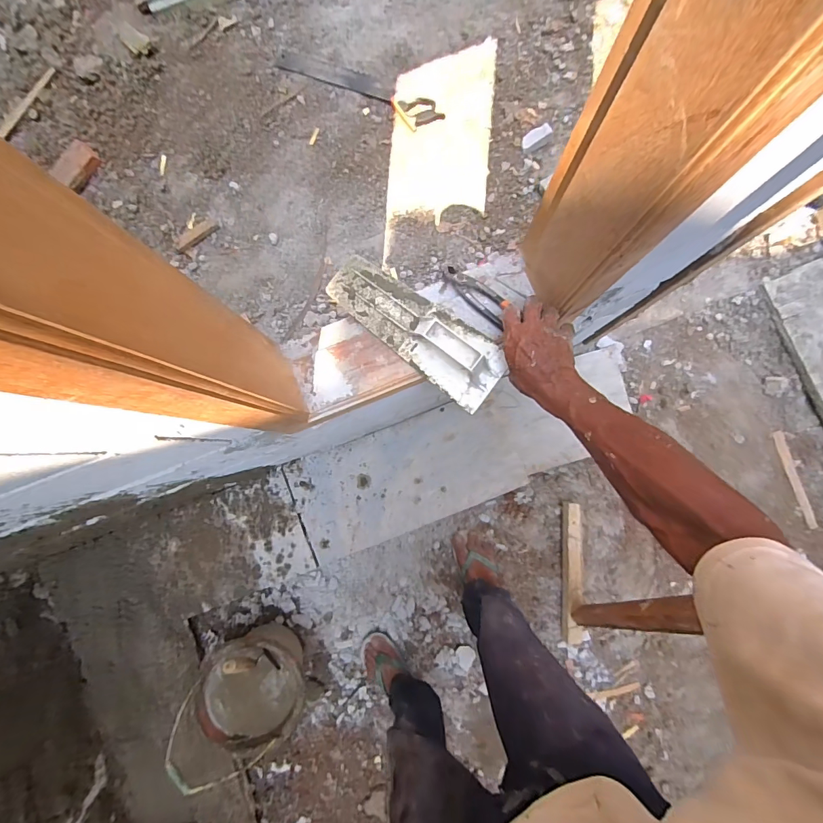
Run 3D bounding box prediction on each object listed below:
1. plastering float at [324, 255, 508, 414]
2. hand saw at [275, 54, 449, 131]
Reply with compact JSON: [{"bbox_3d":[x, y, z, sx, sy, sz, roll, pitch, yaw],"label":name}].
[{"bbox_3d":[0.005,-0.131,0.625,0.299,0.050,0.109,37,86,5],"label":"plastering float"},{"bbox_3d":[-0.156,-1.043,1.351,0.545,0.020,0.109,24,85,4],"label":"hand saw"}]

